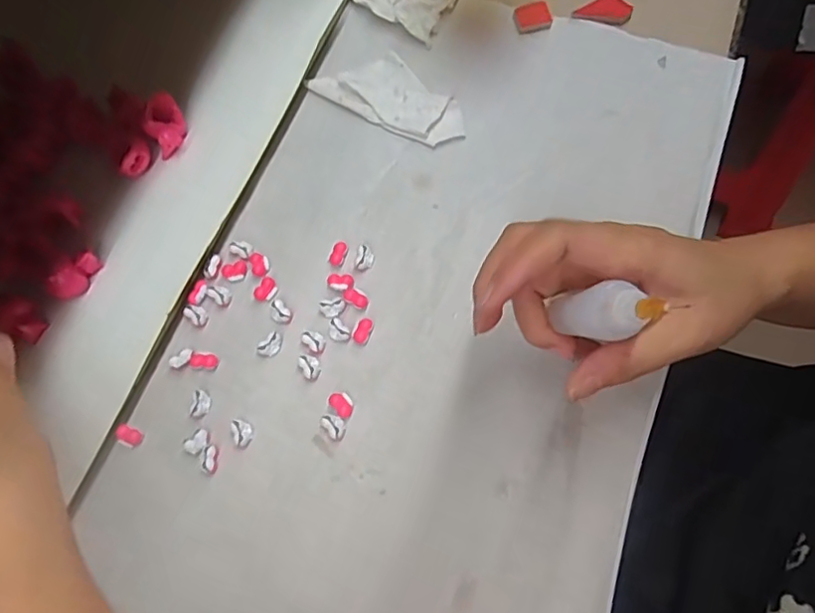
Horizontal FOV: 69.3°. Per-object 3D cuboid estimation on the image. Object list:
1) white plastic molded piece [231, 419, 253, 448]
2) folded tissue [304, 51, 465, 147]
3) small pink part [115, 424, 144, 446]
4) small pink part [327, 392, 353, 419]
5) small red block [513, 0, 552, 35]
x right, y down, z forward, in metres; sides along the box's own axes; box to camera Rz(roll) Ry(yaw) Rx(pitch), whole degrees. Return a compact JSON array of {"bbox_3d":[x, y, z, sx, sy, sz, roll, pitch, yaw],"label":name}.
[{"bbox_3d":[-0.087,0.066,0.311,0.009,0.004,0.015,-14,69,-2],"label":"white plastic molded piece"},{"bbox_3d":[-0.009,-0.136,0.377,0.103,0.005,0.044,30,75,15],"label":"folded tissue"},{"bbox_3d":[-0.149,0.069,0.317,0.014,0.004,0.008,21,72,11],"label":"small pink part"},{"bbox_3d":[-0.035,0.051,0.313,0.011,0.004,0.015,-43,71,-10],"label":"small pink part"},{"bbox_3d":[0.083,-0.190,0.391,0.022,0.007,0.020,-16,69,0],"label":"small red block"}]

